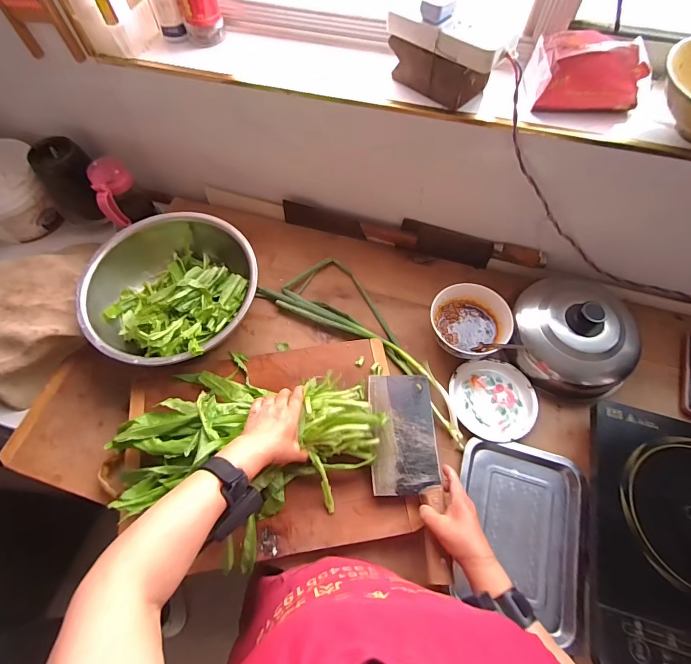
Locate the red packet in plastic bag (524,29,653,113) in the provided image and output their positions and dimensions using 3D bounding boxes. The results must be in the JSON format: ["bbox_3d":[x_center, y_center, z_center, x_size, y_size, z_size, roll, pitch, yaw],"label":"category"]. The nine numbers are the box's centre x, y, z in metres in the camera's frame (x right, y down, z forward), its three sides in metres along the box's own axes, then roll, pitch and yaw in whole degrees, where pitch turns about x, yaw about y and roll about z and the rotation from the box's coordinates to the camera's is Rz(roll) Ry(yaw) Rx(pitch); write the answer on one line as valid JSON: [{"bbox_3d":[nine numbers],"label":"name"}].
[{"bbox_3d":[0.344,-0.370,0.524,0.145,0.083,0.072,5,63,3],"label":"red packet in plastic bag"}]

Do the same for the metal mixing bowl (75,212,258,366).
[{"bbox_3d":[-0.301,-0.064,0.677,0.277,0.111,0.285,0,62,0],"label":"metal mixing bowl"}]

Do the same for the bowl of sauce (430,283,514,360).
[{"bbox_3d":[0.217,-0.012,0.667,0.138,0.065,0.140,0,62,0],"label":"bowl of sauce"}]

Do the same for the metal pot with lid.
[{"bbox_3d":[0.404,0.003,0.646,0.203,0.105,0.208,0,62,0],"label":"metal pot with lid"}]

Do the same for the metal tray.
[{"bbox_3d":[0.256,0.287,0.554,0.178,0.025,0.226,16,64,9],"label":"metal tray"}]

